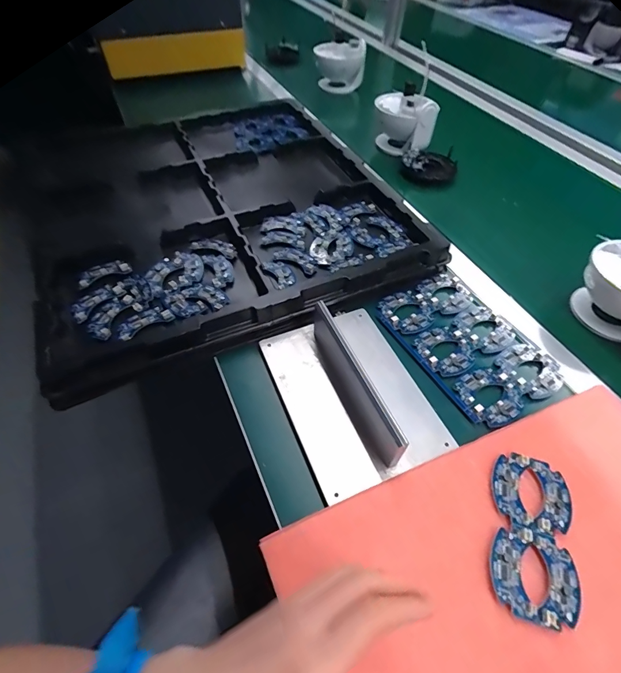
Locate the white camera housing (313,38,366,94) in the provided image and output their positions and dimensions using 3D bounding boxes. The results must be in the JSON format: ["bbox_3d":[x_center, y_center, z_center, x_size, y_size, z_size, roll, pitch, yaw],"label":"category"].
[{"bbox_3d":[0.074,-0.696,0.964,0.126,0.104,0.078,0,57,-3],"label":"white camera housing"}]

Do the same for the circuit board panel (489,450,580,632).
[{"bbox_3d":[0.186,0.162,0.309,0.064,0.007,0.125,15,57,7],"label":"circuit board panel"}]

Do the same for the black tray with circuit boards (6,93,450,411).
[{"bbox_3d":[-0.153,-0.208,0.592,0.508,0.068,0.544,-21,54,-16],"label":"black tray with circuit boards"}]

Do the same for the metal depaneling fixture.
[{"bbox_3d":[0.042,0.041,0.378,0.139,0.057,0.196,-19,60,-14],"label":"metal depaneling fixture"}]

